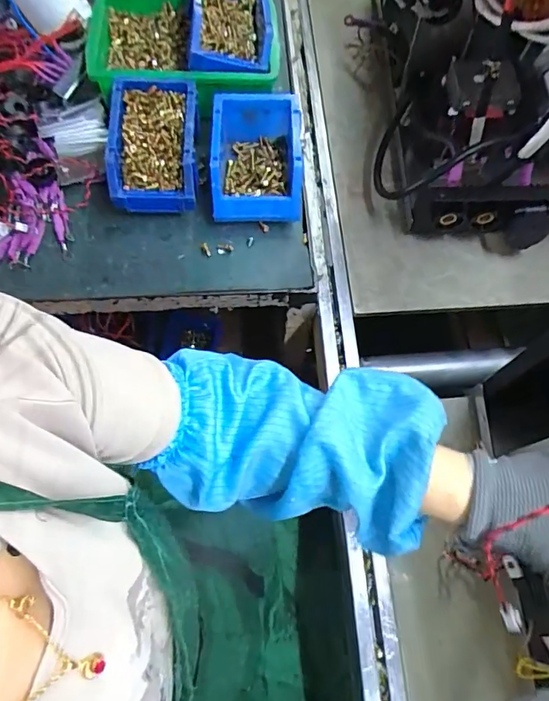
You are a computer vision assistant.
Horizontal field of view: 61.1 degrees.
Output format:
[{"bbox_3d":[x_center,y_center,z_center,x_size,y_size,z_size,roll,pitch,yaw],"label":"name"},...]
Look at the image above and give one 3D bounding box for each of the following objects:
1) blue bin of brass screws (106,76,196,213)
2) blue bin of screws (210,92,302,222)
[{"bbox_3d":[-0.151,-0.259,0.599,0.105,0.079,0.168,-2,68,-2],"label":"blue bin of brass screws"},{"bbox_3d":[-0.022,-0.242,0.595,0.111,0.076,0.157,1,68,0],"label":"blue bin of screws"}]

